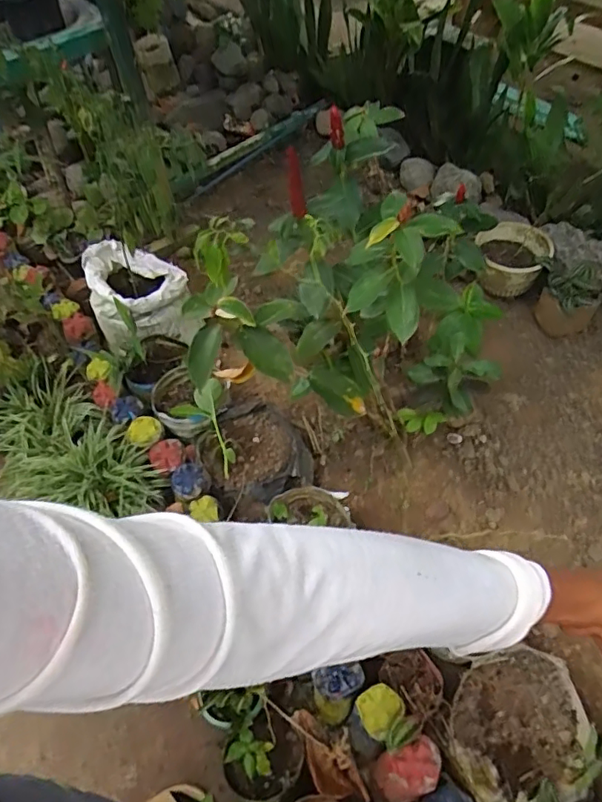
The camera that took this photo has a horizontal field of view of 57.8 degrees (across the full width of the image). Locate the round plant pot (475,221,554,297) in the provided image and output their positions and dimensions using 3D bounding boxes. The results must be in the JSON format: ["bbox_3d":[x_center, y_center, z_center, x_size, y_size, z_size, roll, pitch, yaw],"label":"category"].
[{"bbox_3d":[0.689,-0.469,1.789,0.241,0.130,0.205,15,56,15],"label":"round plant pot"}]

